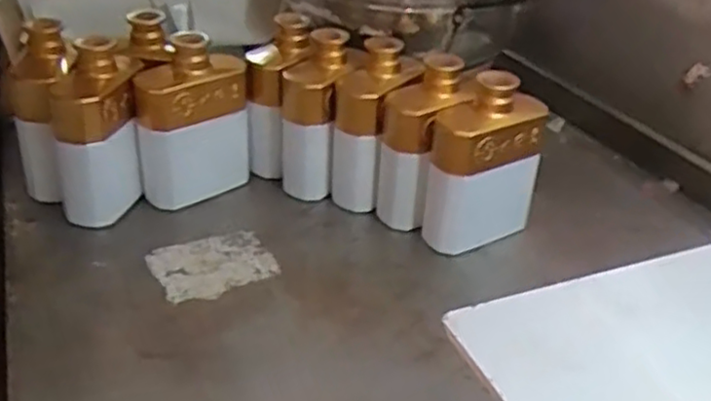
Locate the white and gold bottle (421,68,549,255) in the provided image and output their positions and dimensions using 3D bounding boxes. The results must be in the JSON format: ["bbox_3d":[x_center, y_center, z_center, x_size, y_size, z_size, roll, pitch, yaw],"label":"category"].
[{"bbox_3d":[0.119,-0.029,0.655,0.097,0.172,0.046,-12,34,-24],"label":"white and gold bottle"}]

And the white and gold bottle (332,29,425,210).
[{"bbox_3d":[0.019,-0.069,0.715,0.058,0.180,0.069,22,35,28],"label":"white and gold bottle"}]

